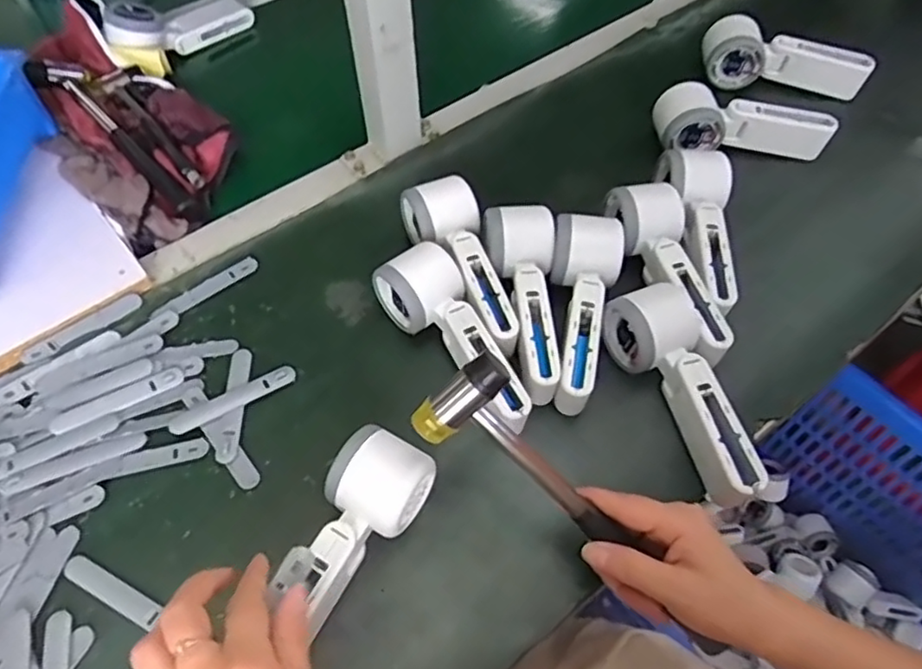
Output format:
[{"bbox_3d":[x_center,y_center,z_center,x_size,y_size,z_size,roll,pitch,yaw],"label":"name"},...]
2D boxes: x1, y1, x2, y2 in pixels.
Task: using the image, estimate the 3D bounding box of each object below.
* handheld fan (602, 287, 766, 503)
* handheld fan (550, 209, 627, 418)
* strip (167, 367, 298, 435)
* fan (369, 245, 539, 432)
[{"bbox_3d":[0.166,0.035,0.456,0.063,0.048,0.163,-19,61,-13],"label":"handheld fan"},{"bbox_3d":[0.091,-0.019,0.496,0.058,0.048,0.167,11,58,7],"label":"handheld fan"},{"bbox_3d":[-0.171,0.048,0.479,0.095,0.006,0.019,-26,63,-16],"label":"strip"},{"bbox_3d":[0.004,0.001,0.480,0.053,0.060,0.162,-35,66,-21],"label":"fan"}]

